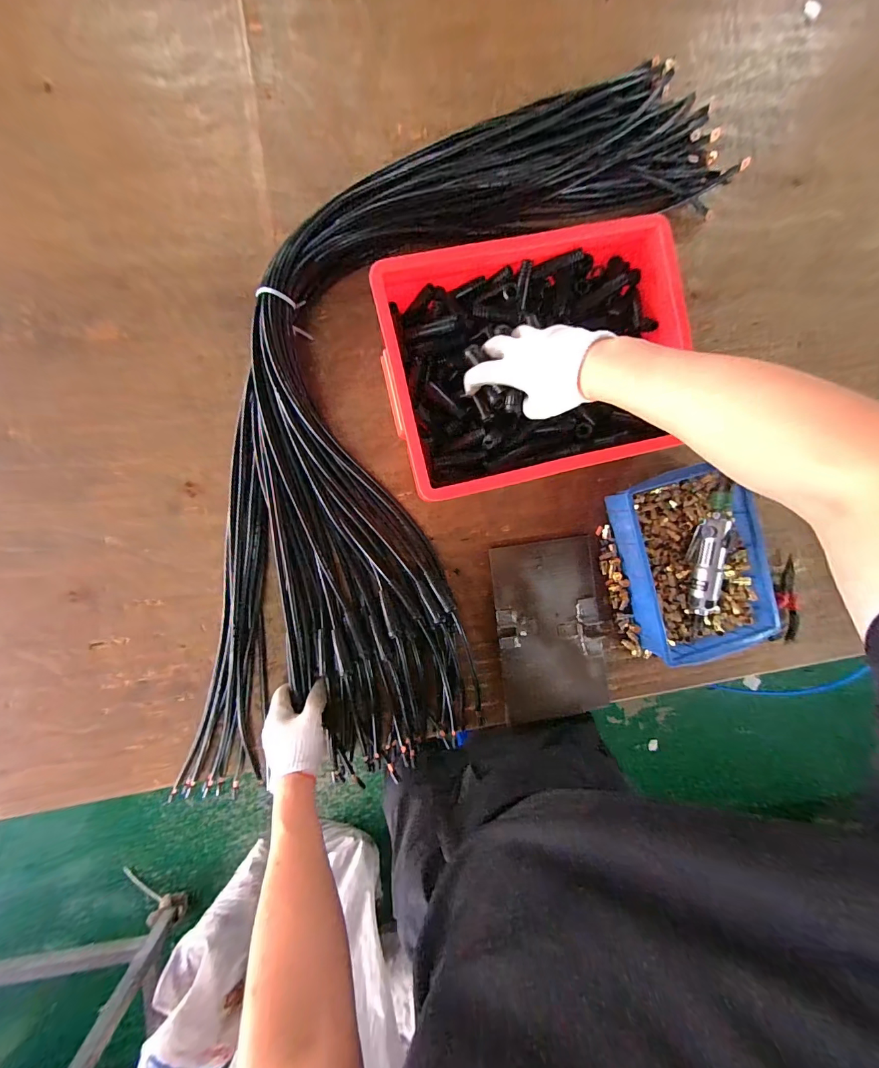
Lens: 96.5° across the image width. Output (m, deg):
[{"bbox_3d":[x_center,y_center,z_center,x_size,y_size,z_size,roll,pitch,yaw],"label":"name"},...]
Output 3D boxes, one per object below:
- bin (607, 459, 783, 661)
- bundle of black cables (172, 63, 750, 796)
[{"bbox_3d":[0.410,0.043,0.637,0.202,0.079,0.296,-15,94,-4],"label":"bin"},{"bbox_3d":[-0.022,-0.172,0.603,0.513,0.069,1.245,22,91,-9],"label":"bundle of black cables"}]

